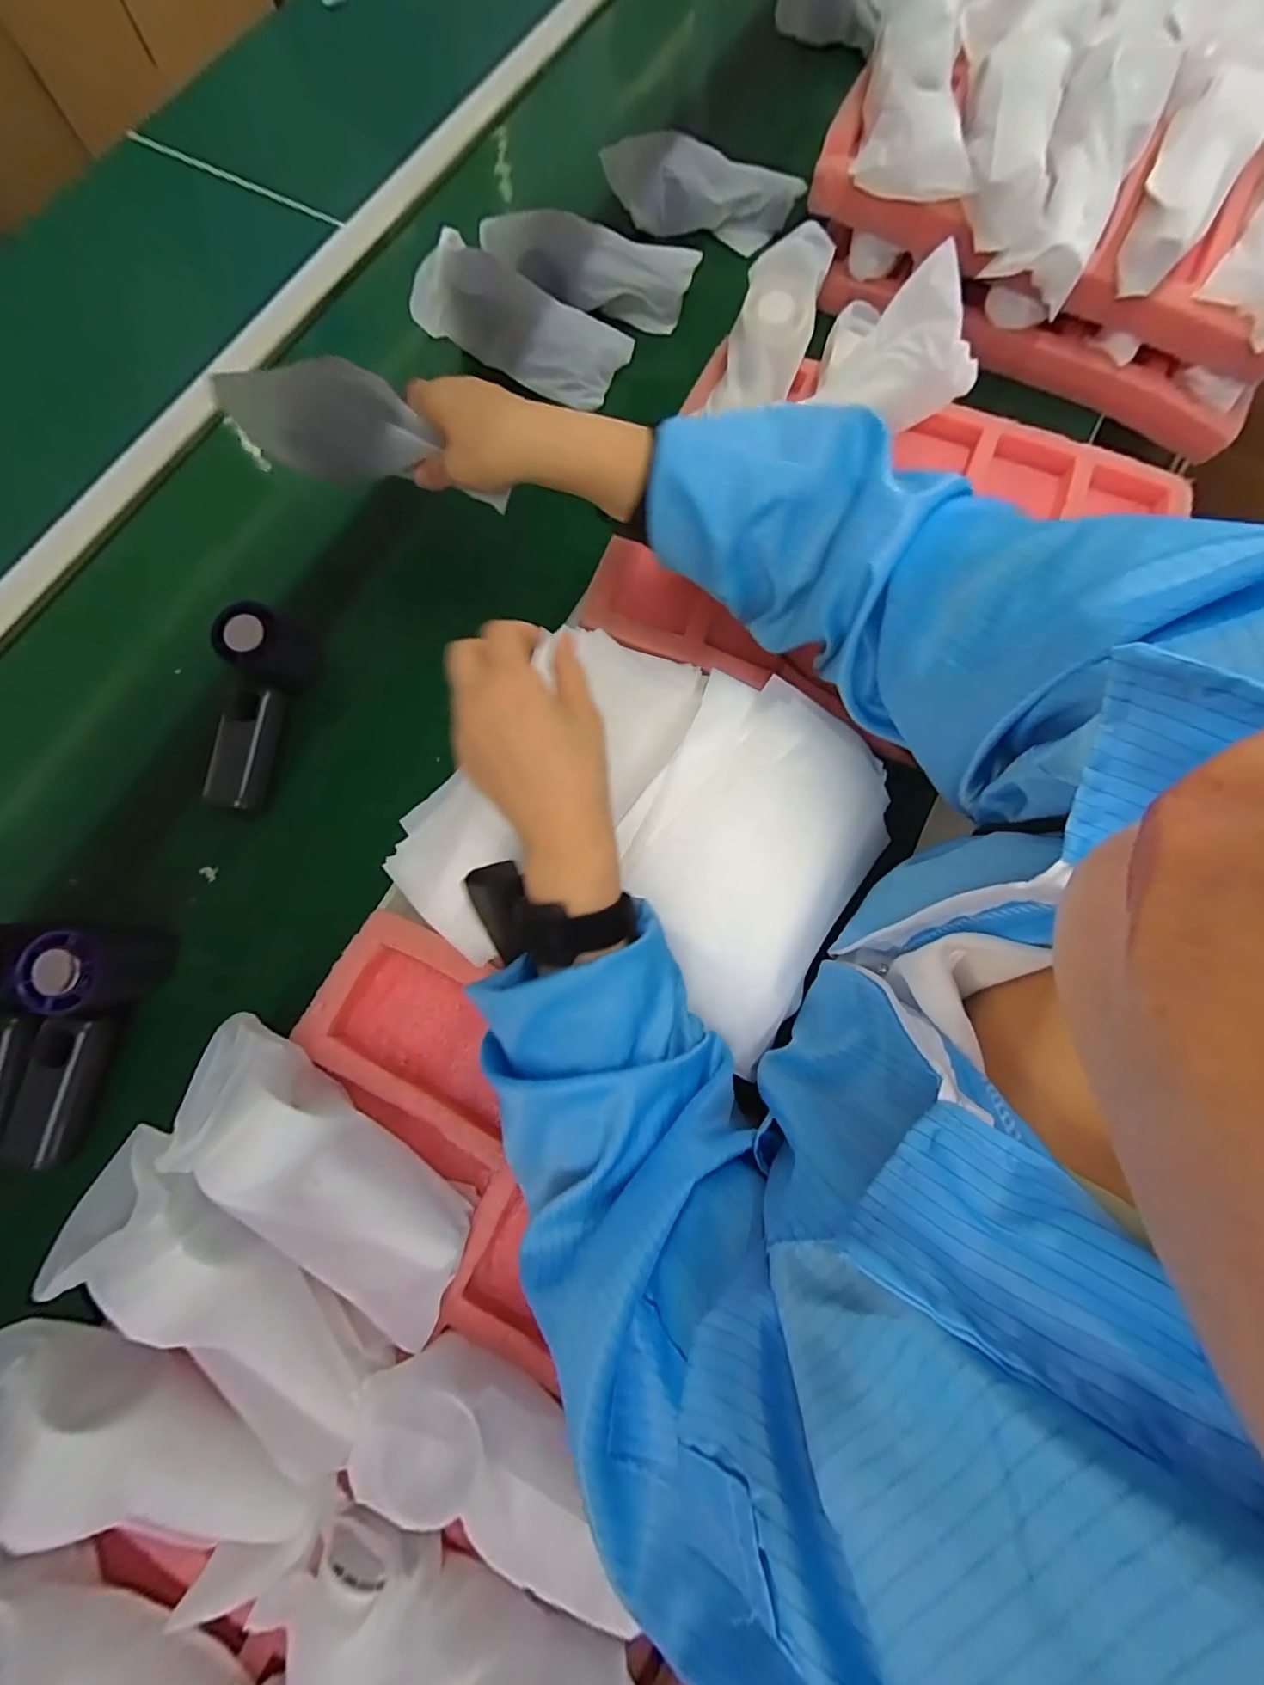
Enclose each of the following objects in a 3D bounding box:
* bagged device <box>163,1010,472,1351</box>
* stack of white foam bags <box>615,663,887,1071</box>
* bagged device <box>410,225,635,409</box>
[{"bbox_3d":[-0.174,0.188,0.315,0.186,0.055,0.071,34,79,8],"label":"bagged device"},{"bbox_3d":[0.078,0.007,0.384,0.164,0.042,0.226,32,78,8],"label":"stack of white foam bags"},{"bbox_3d":[-0.108,-0.490,0.507,0.202,0.062,0.072,23,77,6],"label":"bagged device"}]

